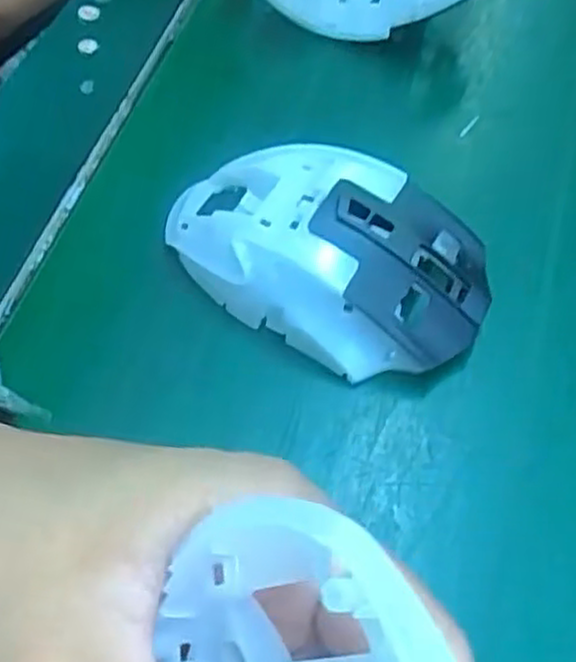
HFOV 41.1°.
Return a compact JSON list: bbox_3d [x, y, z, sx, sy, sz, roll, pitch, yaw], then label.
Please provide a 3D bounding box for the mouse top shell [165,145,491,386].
[{"bbox_3d":[0.011,-0.027,0.265,0.113,0.037,0.062,24,58,12],"label":"mouse top shell"}]

